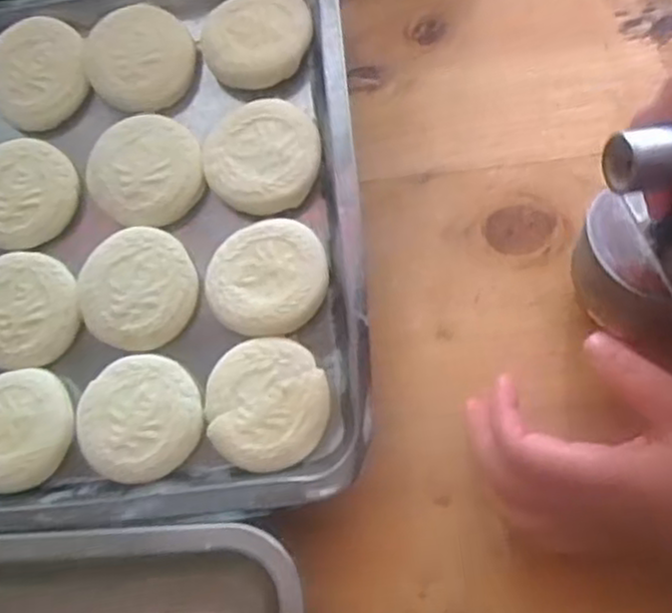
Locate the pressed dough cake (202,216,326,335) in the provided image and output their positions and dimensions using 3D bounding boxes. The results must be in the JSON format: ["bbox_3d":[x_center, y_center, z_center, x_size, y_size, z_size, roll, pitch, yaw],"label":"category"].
[{"bbox_3d":[-0.039,-0.015,0.424,0.067,0.020,0.064,-2,75,6],"label":"pressed dough cake"}]

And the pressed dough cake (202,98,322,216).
[{"bbox_3d":[-0.044,-0.088,0.442,0.068,0.021,0.069,-2,75,6],"label":"pressed dough cake"}]

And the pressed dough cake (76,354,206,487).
[{"bbox_3d":[-0.110,0.061,0.414,0.068,0.010,0.067,-2,75,6],"label":"pressed dough cake"}]

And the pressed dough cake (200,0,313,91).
[{"bbox_3d":[-0.050,-0.168,0.461,0.065,0.019,0.067,-2,75,6],"label":"pressed dough cake"}]

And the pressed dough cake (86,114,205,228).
[{"bbox_3d":[-0.115,-0.082,0.450,0.067,0.014,0.069,-2,75,6],"label":"pressed dough cake"}]

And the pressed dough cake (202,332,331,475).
[{"bbox_3d":[-0.037,0.054,0.409,0.065,0.023,0.068,-2,75,6],"label":"pressed dough cake"}]

